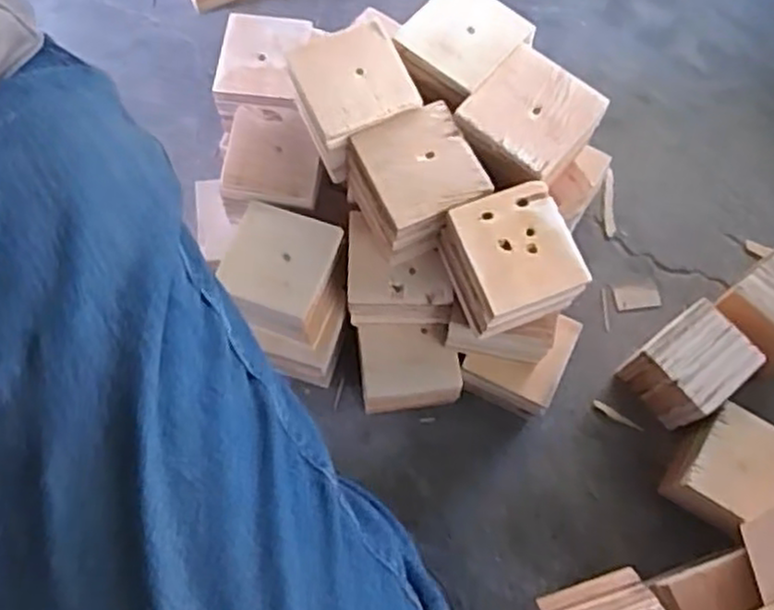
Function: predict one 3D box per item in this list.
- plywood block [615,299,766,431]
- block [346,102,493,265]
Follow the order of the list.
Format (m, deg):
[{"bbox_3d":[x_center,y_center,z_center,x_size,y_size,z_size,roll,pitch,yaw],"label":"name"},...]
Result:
[{"bbox_3d":[0.284,0.061,0.699,0.090,0.088,0.081,-36,75,-12],"label":"plywood block"},{"bbox_3d":[0.025,-0.098,0.609,0.090,0.074,0.089,-24,73,-9],"label":"block"}]

